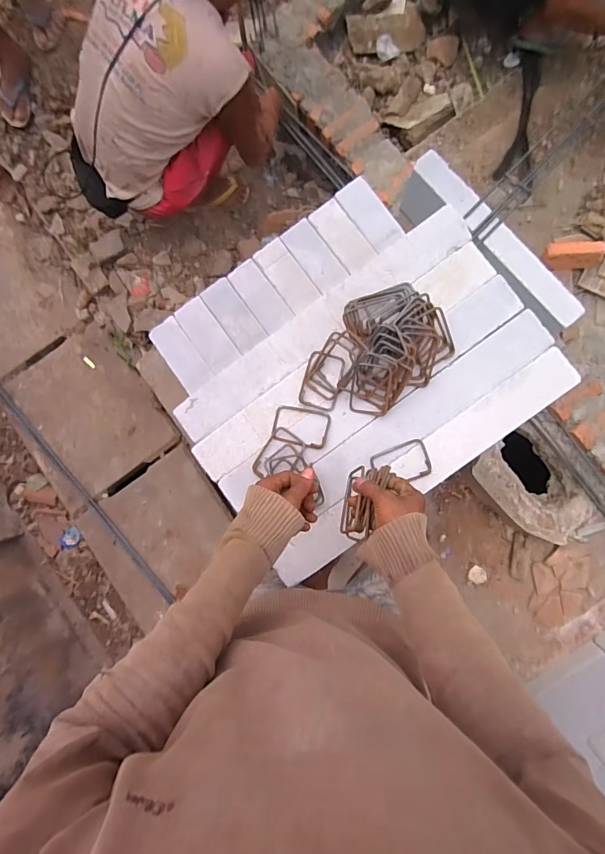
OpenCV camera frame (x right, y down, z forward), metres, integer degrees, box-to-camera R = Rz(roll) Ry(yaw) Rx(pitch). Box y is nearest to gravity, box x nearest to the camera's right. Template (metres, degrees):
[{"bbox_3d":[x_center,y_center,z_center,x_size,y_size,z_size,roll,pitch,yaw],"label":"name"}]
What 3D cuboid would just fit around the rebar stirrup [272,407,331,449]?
[{"bbox_3d":[-0.002,0.001,0.729,0.095,0.008,0.064,10,88,4],"label":"rebar stirrup"}]

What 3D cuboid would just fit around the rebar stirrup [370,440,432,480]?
[{"bbox_3d":[0.164,0.061,0.709,0.093,0.009,0.063,-17,87,8],"label":"rebar stirrup"}]

